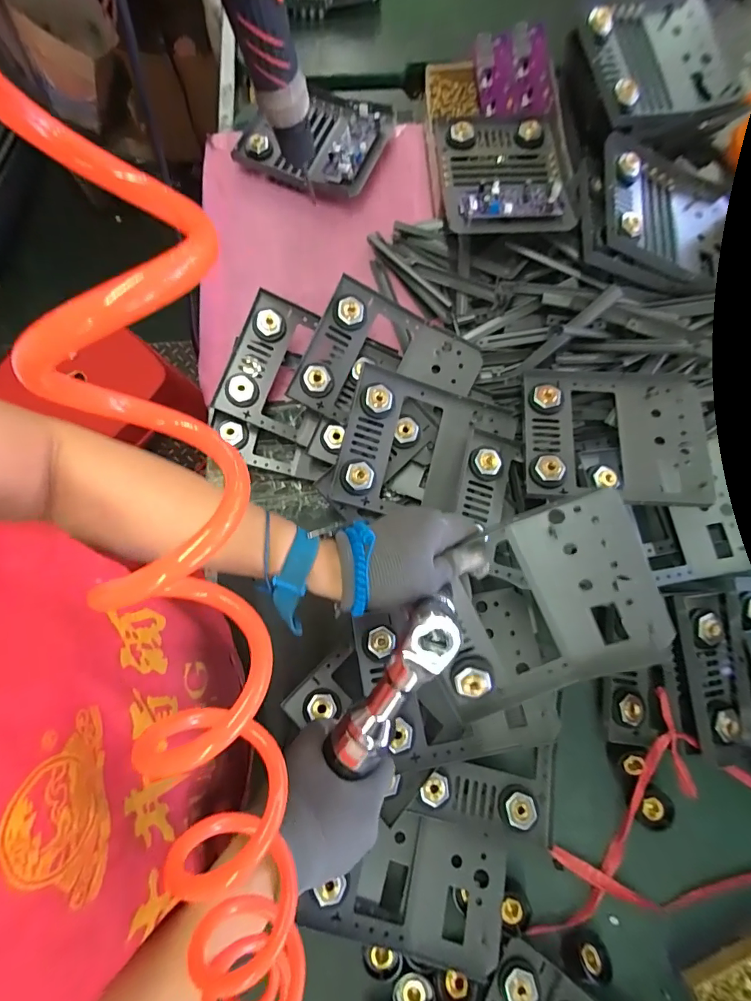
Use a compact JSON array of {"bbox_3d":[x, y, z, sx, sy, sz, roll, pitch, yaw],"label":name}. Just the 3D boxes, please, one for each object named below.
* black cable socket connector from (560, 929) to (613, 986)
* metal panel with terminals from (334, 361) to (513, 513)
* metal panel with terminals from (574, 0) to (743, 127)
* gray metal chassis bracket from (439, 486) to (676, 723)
[{"bbox_3d":[0.201,0.436,0.437,0.040,0.033,0.034,-20,79,-3],"label":"black cable socket connector"},{"bbox_3d":[0.057,-0.053,0.495,0.176,0.051,0.154,14,79,4],"label":"metal panel with terminals"},{"bbox_3d":[0.332,-0.523,0.538,0.202,0.033,0.150,-21,92,-16],"label":"metal panel with terminals"},{"bbox_3d":[0.129,0.083,0.377,0.178,0.040,0.155,-18,102,10],"label":"gray metal chassis bracket"}]

